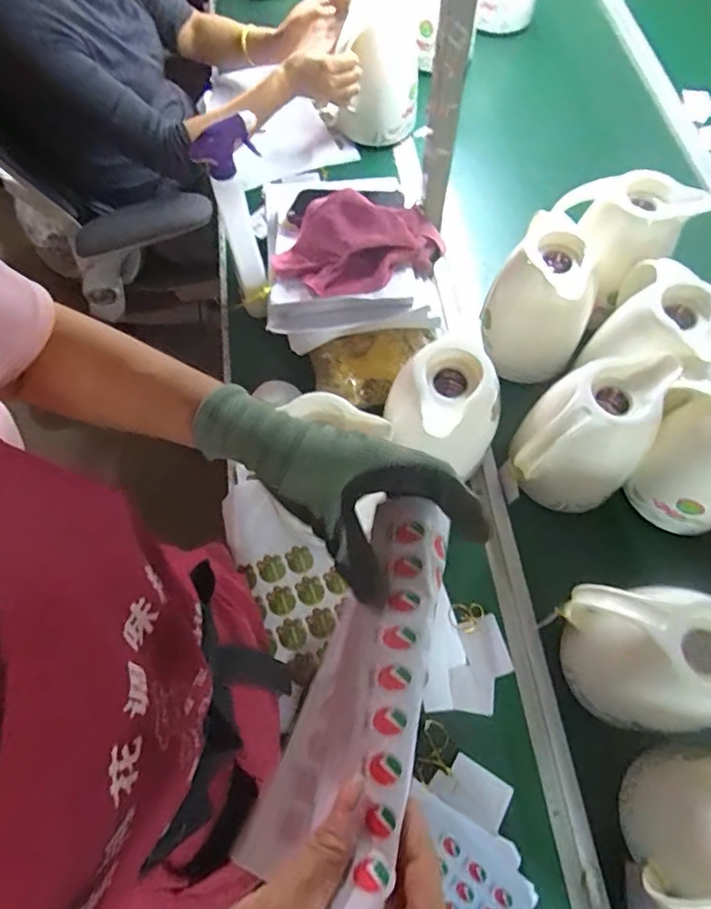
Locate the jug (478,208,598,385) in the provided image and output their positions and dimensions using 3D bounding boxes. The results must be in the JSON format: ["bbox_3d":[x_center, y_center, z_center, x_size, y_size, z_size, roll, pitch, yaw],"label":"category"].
[{"bbox_3d":[0.255,-0.207,0.754,0.134,0.195,0.120,17,67,7],"label":"jug"}]

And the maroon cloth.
[{"bbox_3d":[0.009,-0.272,0.719,0.237,0.087,0.131,-6,66,-3],"label":"maroon cloth"}]

